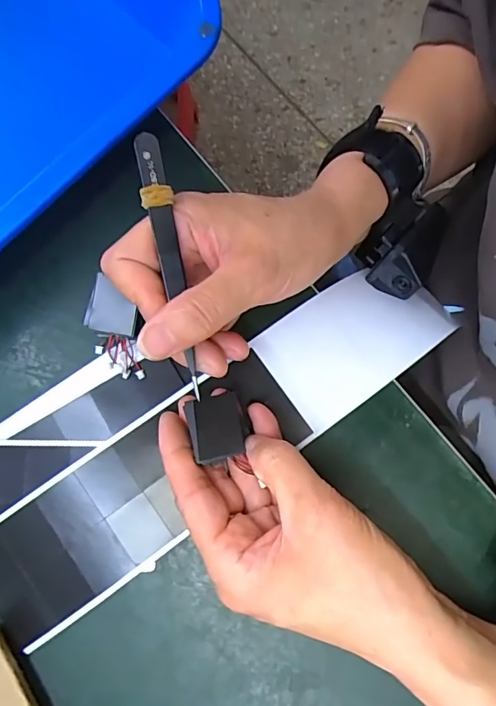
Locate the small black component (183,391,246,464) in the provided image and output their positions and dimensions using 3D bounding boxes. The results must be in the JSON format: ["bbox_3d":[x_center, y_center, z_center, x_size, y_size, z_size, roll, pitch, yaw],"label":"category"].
[{"bbox_3d":[-0.016,0.036,0.237,0.028,0.004,0.034,-7,63,-18],"label":"small black component"}]

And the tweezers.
[{"bbox_3d":[-0.034,-0.038,0.212,0.012,0.006,0.114,-11,98,-4],"label":"tweezers"}]

